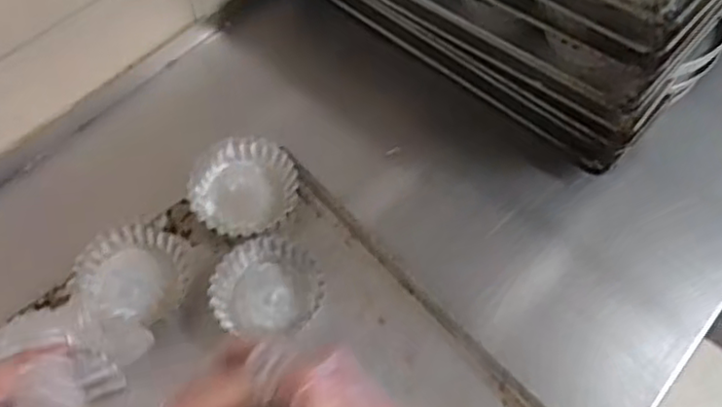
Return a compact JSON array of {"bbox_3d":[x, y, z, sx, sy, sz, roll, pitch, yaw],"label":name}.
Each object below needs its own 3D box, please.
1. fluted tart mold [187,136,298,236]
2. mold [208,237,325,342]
[{"bbox_3d":[-0.113,-0.016,0.663,0.099,0.027,0.103,-1,57,1],"label":"fluted tart mold"},{"bbox_3d":[-0.084,0.073,0.611,0.095,0.026,0.084,-13,58,-7],"label":"mold"}]

